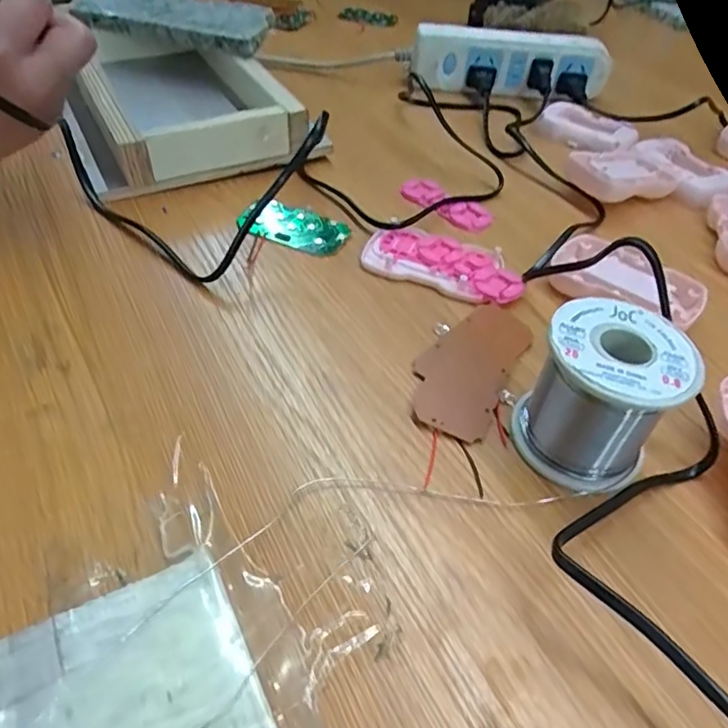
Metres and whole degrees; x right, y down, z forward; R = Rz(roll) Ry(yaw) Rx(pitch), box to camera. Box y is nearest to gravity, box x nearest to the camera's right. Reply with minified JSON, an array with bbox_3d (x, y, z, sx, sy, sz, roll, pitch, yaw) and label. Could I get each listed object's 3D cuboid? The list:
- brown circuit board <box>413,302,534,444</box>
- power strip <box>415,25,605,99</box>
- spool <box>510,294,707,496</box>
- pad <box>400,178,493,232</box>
[{"bbox_3d":[0.058,-0.001,0.315,0.046,0.005,0.102,24,49,18],"label":"brown circuit board"},{"bbox_3d":[0.147,-0.307,0.580,0.195,0.046,0.057,1,46,-3],"label":"power strip"},{"bbox_3d":[0.107,0.014,0.263,0.060,0.062,0.060,27,50,20],"label":"spool"},{"bbox_3d":[0.062,-0.120,0.433,0.073,0.008,0.032,35,54,26],"label":"pad"}]

